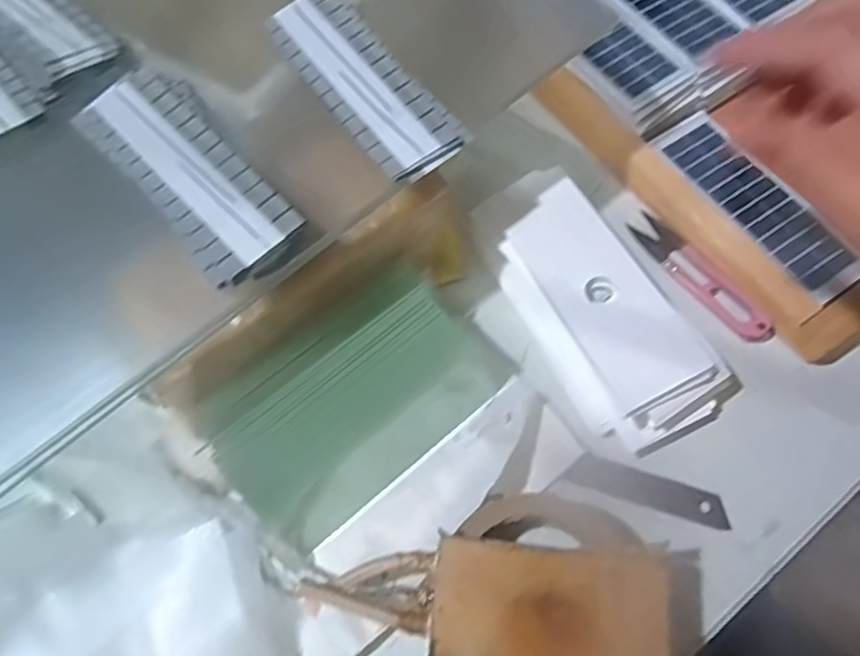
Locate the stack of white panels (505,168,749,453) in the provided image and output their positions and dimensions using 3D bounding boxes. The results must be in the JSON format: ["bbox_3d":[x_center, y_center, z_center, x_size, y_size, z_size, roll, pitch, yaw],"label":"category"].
[{"bbox_3d":[0.092,-0.010,0.348,0.066,0.041,0.156,-29,67,-10],"label":"stack of white panels"}]

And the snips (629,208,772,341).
[{"bbox_3d":[0.162,-0.031,0.376,0.022,0.010,0.102,-32,68,-11],"label":"snips"}]

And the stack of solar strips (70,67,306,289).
[{"bbox_3d":[-0.109,-0.072,0.283,0.047,0.011,0.124,-40,70,-14],"label":"stack of solar strips"}]

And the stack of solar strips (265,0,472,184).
[{"bbox_3d":[-0.034,-0.123,0.308,0.043,0.005,0.125,-36,71,-6],"label":"stack of solar strips"}]

